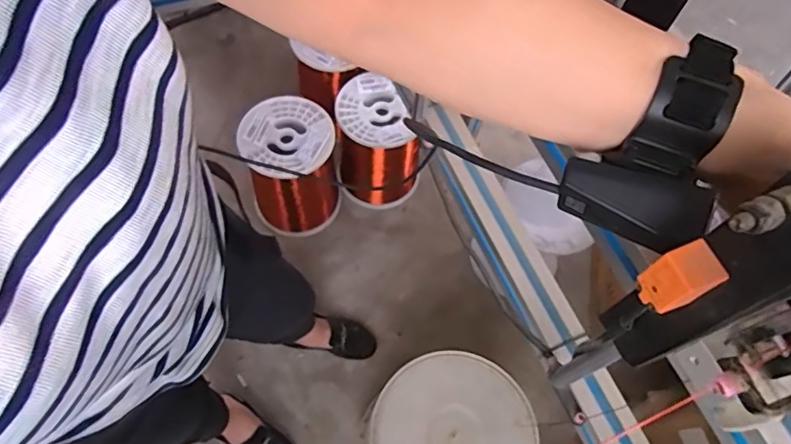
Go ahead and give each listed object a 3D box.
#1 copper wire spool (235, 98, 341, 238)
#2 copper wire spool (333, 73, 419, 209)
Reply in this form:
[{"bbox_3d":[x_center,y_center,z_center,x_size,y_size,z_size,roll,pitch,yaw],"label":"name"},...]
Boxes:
[{"bbox_3d":[-0.241,-0.117,1.329,0.192,0.296,0.213,1,64,-3],"label":"copper wire spool"},{"bbox_3d":[-0.047,-0.188,1.374,0.187,0.298,0.195,1,64,-3],"label":"copper wire spool"}]

